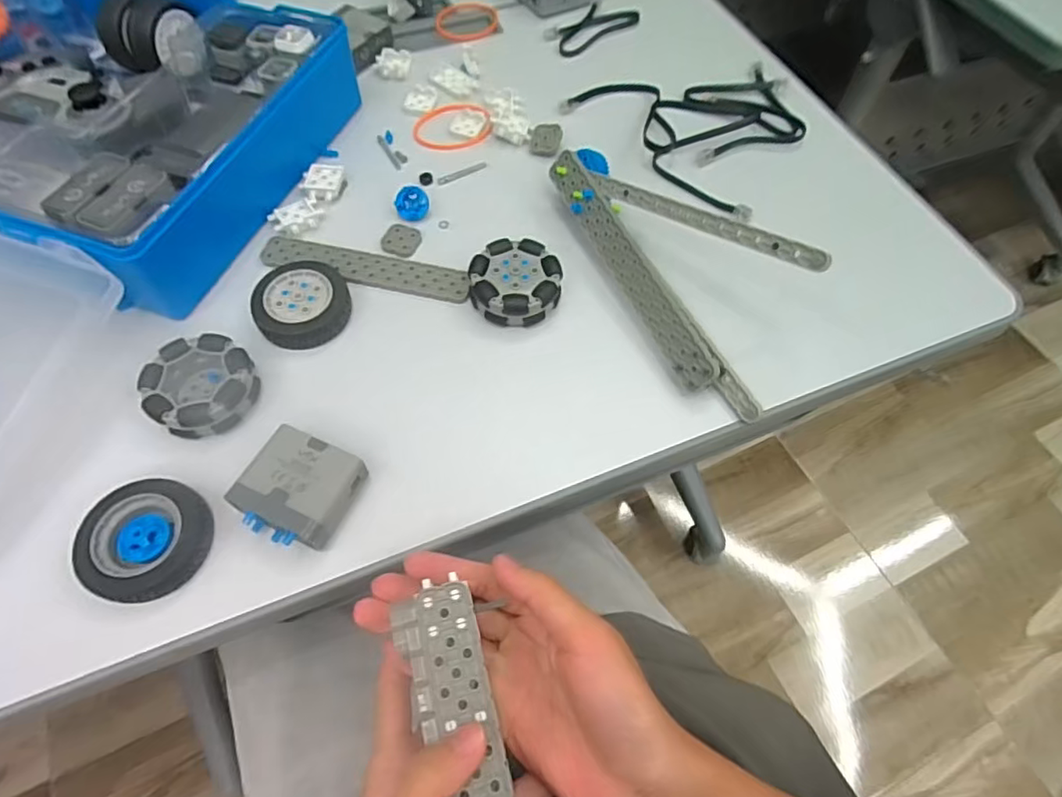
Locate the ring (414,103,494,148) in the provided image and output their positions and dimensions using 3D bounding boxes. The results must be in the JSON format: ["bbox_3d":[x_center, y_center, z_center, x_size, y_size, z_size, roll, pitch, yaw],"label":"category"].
[{"bbox_3d":[-0.065,-0.228,0.490,0.065,0.009,0.053,-7,61,-6],"label":"ring"}]

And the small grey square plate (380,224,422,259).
[{"bbox_3d":[-0.094,-0.115,0.424,0.026,0.004,0.027,12,61,5],"label":"small grey square plate"}]

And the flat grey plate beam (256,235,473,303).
[{"bbox_3d":[-0.116,-0.092,0.410,0.151,0.004,0.030,11,61,4],"label":"flat grey plate beam"}]

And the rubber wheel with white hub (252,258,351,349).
[{"bbox_3d":[-0.149,-0.063,0.386,0.059,0.014,0.062,1,61,-1],"label":"rubber wheel with white hub"}]

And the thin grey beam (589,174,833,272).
[{"bbox_3d":[0.105,-0.113,0.369,0.009,0.011,0.169,-38,52,-21],"label":"thin grey beam"}]

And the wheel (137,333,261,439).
[{"bbox_3d":[-0.198,-0.008,0.352,0.056,0.020,0.059,1,61,-1],"label":"wheel"}]

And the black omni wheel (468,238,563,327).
[{"bbox_3d":[-0.010,-0.077,0.399,0.060,0.025,0.056,1,61,-1],"label":"black omni wheel"}]

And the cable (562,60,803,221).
[{"bbox_3d":[0.142,-0.245,0.497,0.181,0.014,0.162,37,66,17],"label":"cable"}]

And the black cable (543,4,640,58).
[{"bbox_3d":[0.059,-0.357,0.565,0.091,0.011,0.043,-30,66,-17],"label":"black cable"}]

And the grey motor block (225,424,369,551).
[{"bbox_3d":[-0.127,0.050,0.322,0.057,0.023,0.055,22,63,10],"label":"grey motor block"}]

